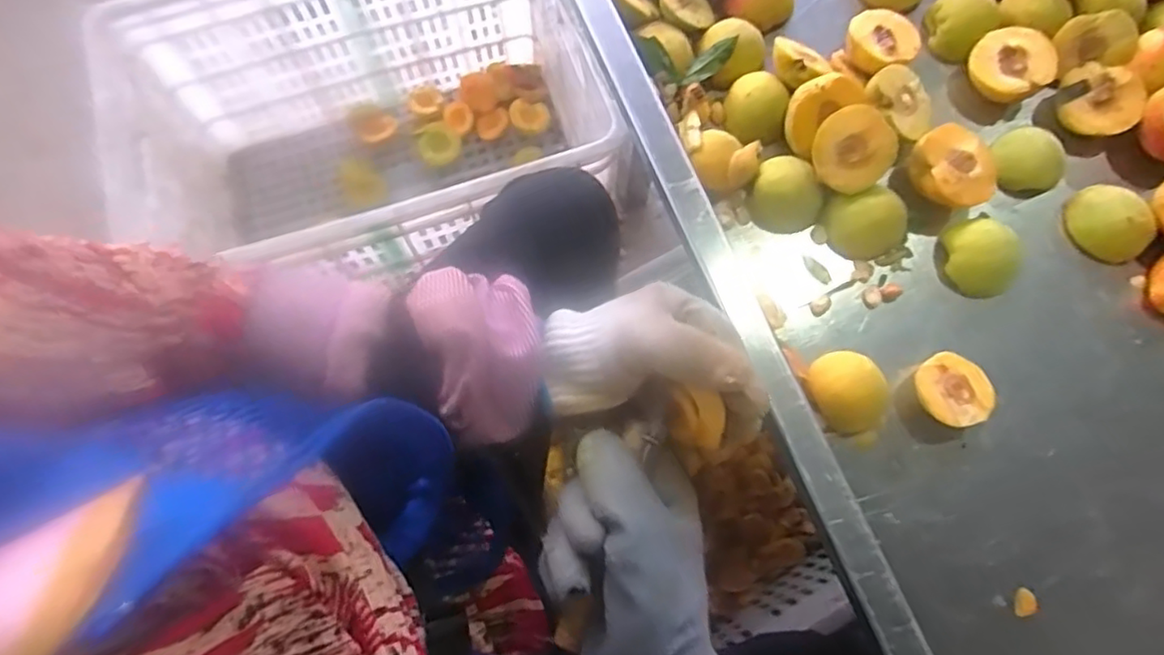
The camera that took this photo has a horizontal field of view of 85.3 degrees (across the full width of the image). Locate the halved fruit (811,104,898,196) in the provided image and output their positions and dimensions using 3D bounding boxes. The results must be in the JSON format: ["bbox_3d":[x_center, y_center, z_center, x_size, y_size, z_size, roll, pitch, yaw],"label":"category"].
[{"bbox_3d":[0.199,-0.131,0.469,0.061,0.023,0.056,-38,97,3],"label":"halved fruit"}]

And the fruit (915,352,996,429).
[{"bbox_3d":[0.253,0.046,0.439,0.046,0.027,0.049,0,73,-1],"label":"fruit"}]

